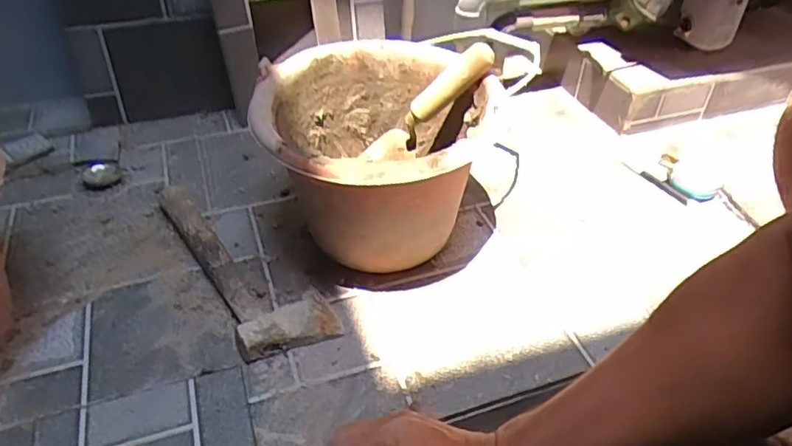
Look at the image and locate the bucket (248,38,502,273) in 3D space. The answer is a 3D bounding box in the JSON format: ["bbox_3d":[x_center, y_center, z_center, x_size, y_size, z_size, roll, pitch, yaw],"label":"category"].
[{"bbox_3d":[-0.025,-0.076,0.704,0.253,0.197,0.286,3,40,1],"label":"bucket"}]

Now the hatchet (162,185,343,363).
[{"bbox_3d":[-0.186,0.037,0.697,0.104,0.032,0.311,-23,47,-24],"label":"hatchet"}]

